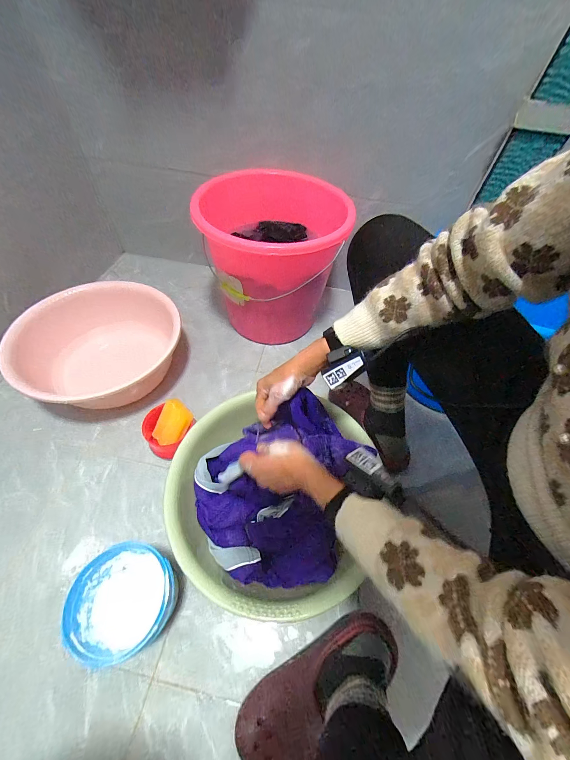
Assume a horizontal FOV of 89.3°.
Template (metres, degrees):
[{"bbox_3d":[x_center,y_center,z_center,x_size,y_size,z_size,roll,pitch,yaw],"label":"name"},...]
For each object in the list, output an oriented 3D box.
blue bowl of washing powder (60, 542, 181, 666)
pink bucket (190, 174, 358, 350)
[{"bbox_3d":[-0.227,0.323,0.437,0.128,0.120,0.122,1,58,-1],"label":"blue bowl of washing powder"},{"bbox_3d":[-0.040,-0.295,0.762,0.348,0.328,0.332,1,58,-1],"label":"pink bucket"}]

